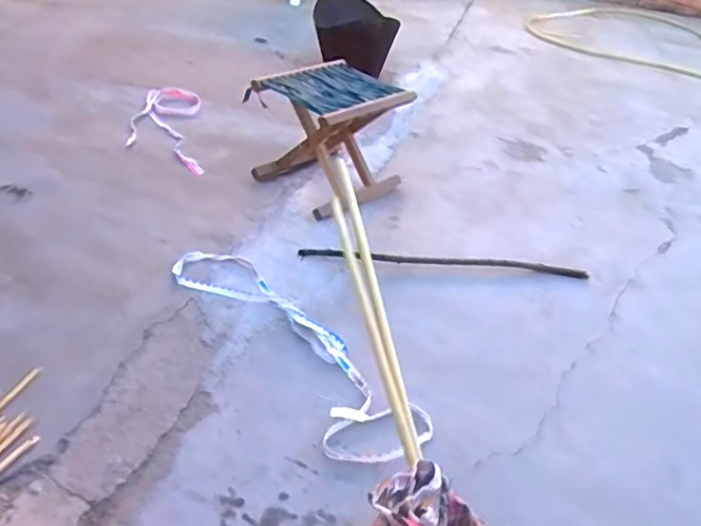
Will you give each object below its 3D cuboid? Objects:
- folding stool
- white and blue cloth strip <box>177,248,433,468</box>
[{"bbox_3d":[-0.046,-0.328,1.487,0.295,0.274,0.290,32,46,29],"label":"folding stool"},{"bbox_3d":[-0.129,0.148,1.091,0.177,0.028,0.646,-29,52,-33],"label":"white and blue cloth strip"}]

